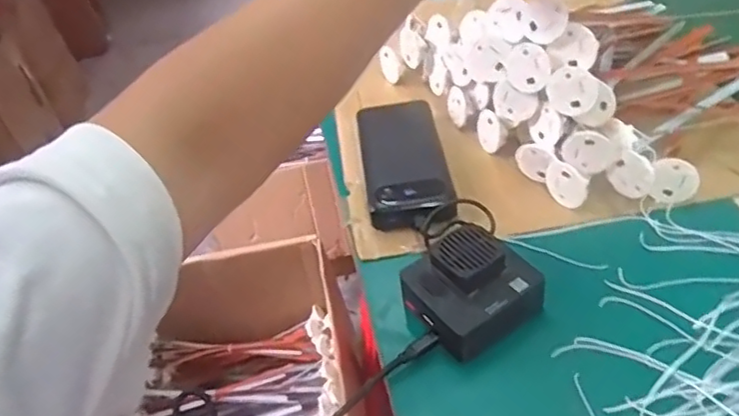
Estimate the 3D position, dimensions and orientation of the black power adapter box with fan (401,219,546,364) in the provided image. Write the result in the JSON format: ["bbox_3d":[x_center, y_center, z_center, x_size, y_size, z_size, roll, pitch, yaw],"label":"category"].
[{"bbox_3d":[0.070,0.053,0.421,0.079,0.047,0.073,-24,43,-17],"label":"black power adapter box with fan"}]

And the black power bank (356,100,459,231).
[{"bbox_3d":[0.029,-0.042,0.549,0.073,0.030,0.171,-8,41,0],"label":"black power bank"}]

